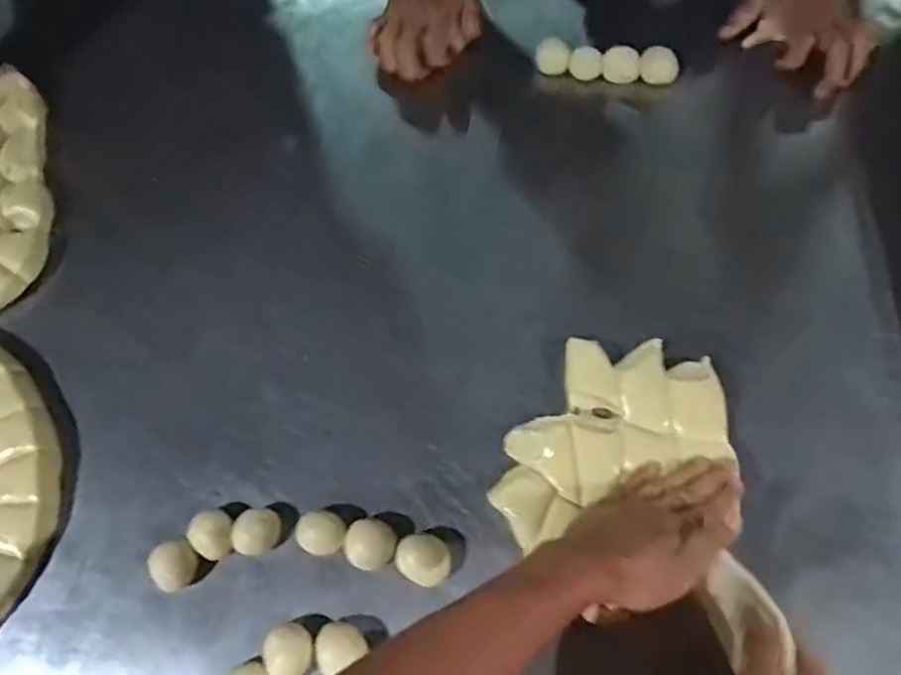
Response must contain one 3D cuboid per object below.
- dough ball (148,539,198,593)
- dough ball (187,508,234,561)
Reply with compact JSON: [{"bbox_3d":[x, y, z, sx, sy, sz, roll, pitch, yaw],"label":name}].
[{"bbox_3d":[-0.228,0.189,0.531,0.035,0.029,0.040,23,71,11],"label":"dough ball"},{"bbox_3d":[-0.199,0.167,0.541,0.037,0.029,0.034,-1,68,3],"label":"dough ball"}]

